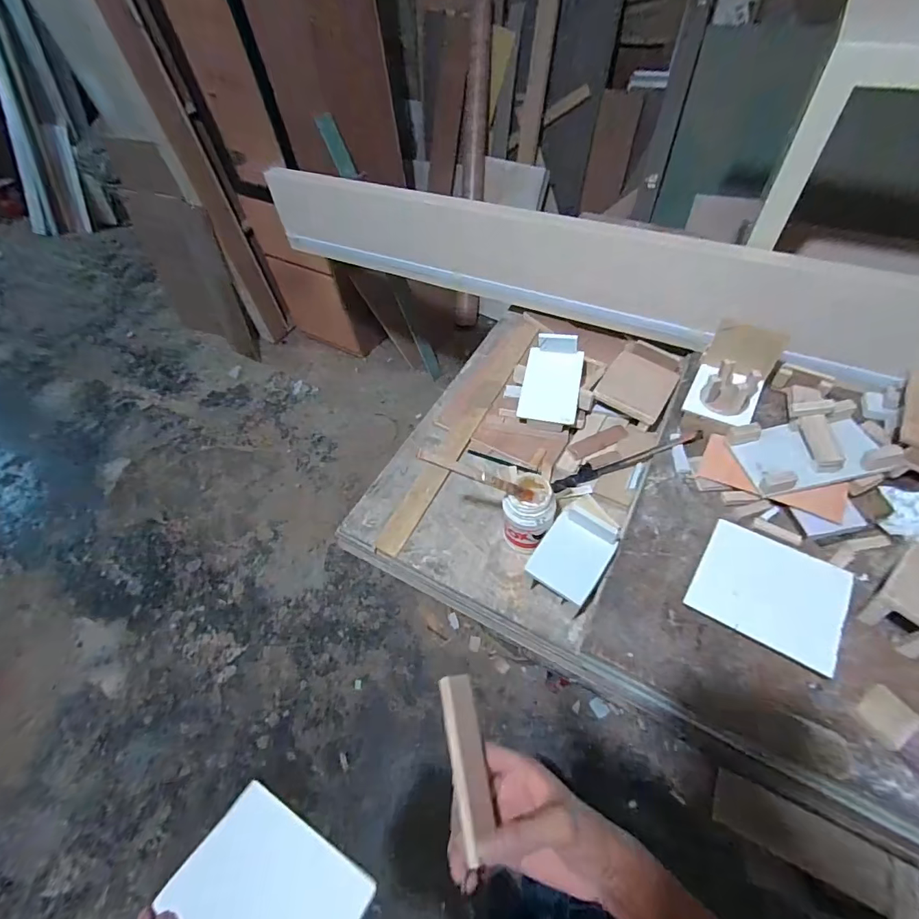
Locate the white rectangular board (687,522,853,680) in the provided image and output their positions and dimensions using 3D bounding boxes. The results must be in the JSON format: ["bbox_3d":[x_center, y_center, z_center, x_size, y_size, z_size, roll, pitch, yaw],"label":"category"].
[{"bbox_3d":[0.412,0.172,0.591,0.167,0.006,0.155,25,57,28],"label":"white rectangular board"}]

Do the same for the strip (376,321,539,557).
[{"bbox_3d":[0.017,-0.078,0.879,0.053,0.017,0.606,21,58,20],"label":"strip"}]

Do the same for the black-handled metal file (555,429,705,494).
[{"bbox_3d":[0.280,0.004,0.769,0.283,0.032,0.031,-20,59,3],"label":"black-handled metal file"}]

